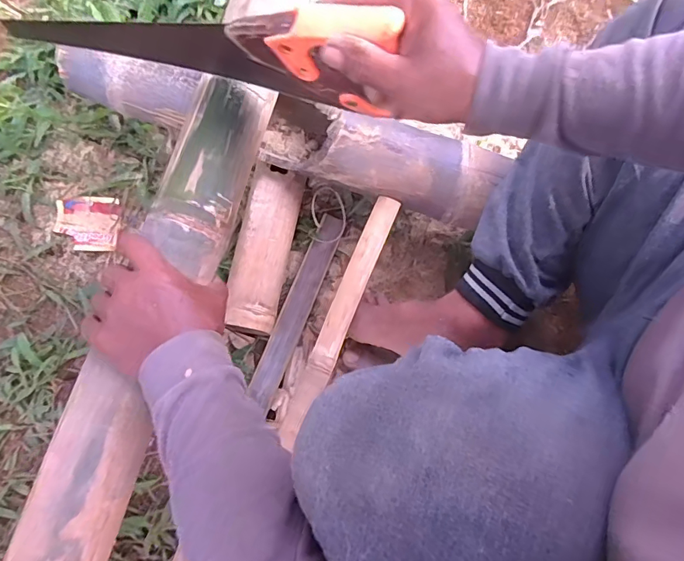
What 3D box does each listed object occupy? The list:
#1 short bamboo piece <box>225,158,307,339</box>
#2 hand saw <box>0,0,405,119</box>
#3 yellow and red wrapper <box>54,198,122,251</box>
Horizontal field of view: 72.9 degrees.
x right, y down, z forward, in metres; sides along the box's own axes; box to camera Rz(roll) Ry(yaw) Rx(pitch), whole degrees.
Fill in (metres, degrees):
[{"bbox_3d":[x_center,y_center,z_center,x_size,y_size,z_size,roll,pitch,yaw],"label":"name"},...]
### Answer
[{"bbox_3d":[-0.099,-0.036,0.604,0.067,0.063,0.209,10,78,4],"label":"short bamboo piece"},{"bbox_3d":[-0.132,-0.204,0.419,0.401,0.099,0.025,16,78,23],"label":"hand saw"},{"bbox_3d":[-0.354,-0.079,0.644,0.085,0.007,0.076,0,78,0],"label":"yellow and red wrapper"}]

